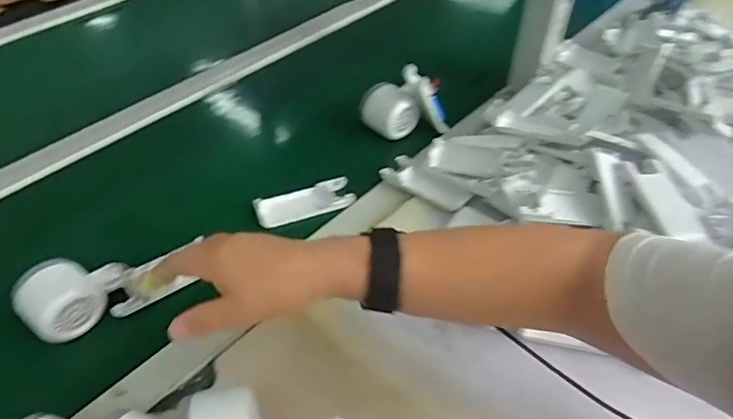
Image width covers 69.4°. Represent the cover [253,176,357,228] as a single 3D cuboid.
[{"bbox_3d":[-0.072,-0.008,0.614,0.110,0.017,0.045,-14,49,-12],"label":"cover"}]

